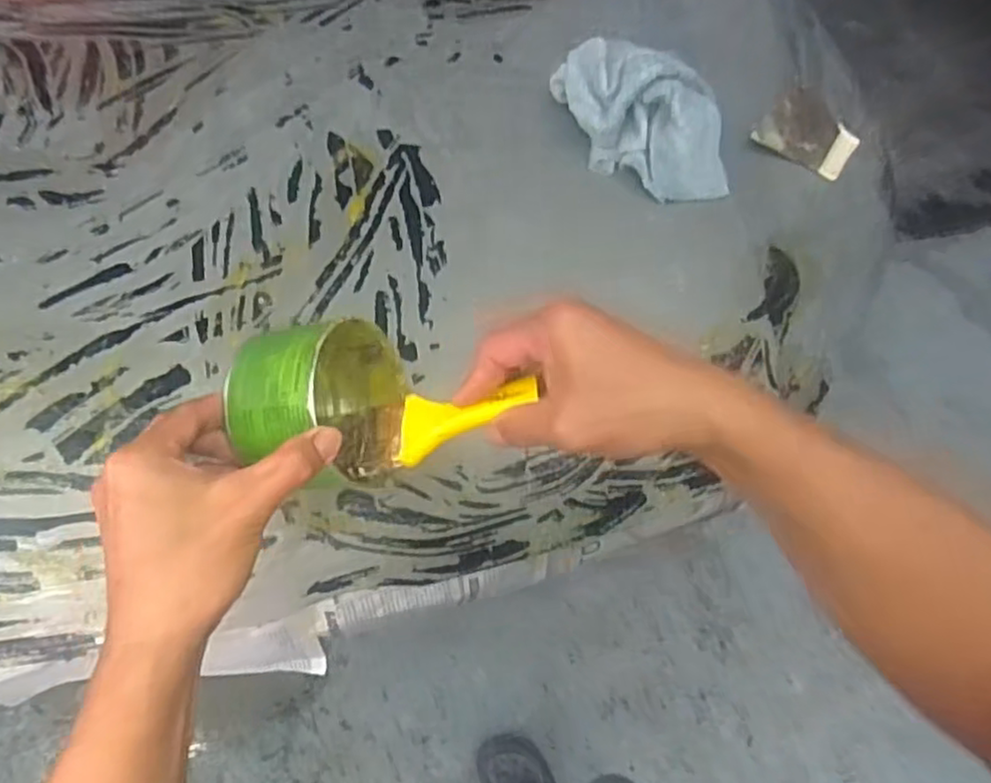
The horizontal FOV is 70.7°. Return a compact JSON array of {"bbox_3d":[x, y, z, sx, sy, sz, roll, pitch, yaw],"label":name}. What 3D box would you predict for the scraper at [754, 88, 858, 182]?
[{"bbox_3d":[0.352,-0.290,0.776,0.100,0.008,0.145,39,57,1],"label":"scraper"}]

